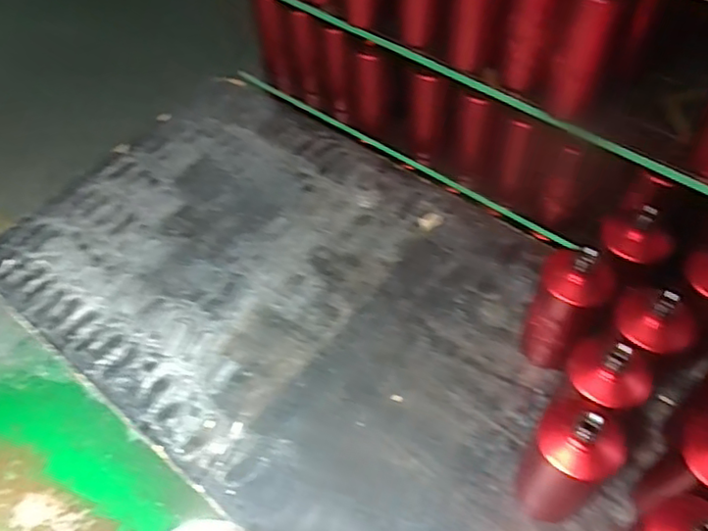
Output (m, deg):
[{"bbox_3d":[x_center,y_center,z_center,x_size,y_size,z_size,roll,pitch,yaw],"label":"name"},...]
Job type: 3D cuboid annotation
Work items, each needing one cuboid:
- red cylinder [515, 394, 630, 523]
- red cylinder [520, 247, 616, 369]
[{"bbox_3d":[0.236,0.213,0.674,0.079,0.211,0.083,-1,52,2],"label":"red cylinder"},{"bbox_3d":[0.271,0.059,0.792,0.086,0.198,0.076,22,56,18],"label":"red cylinder"}]

